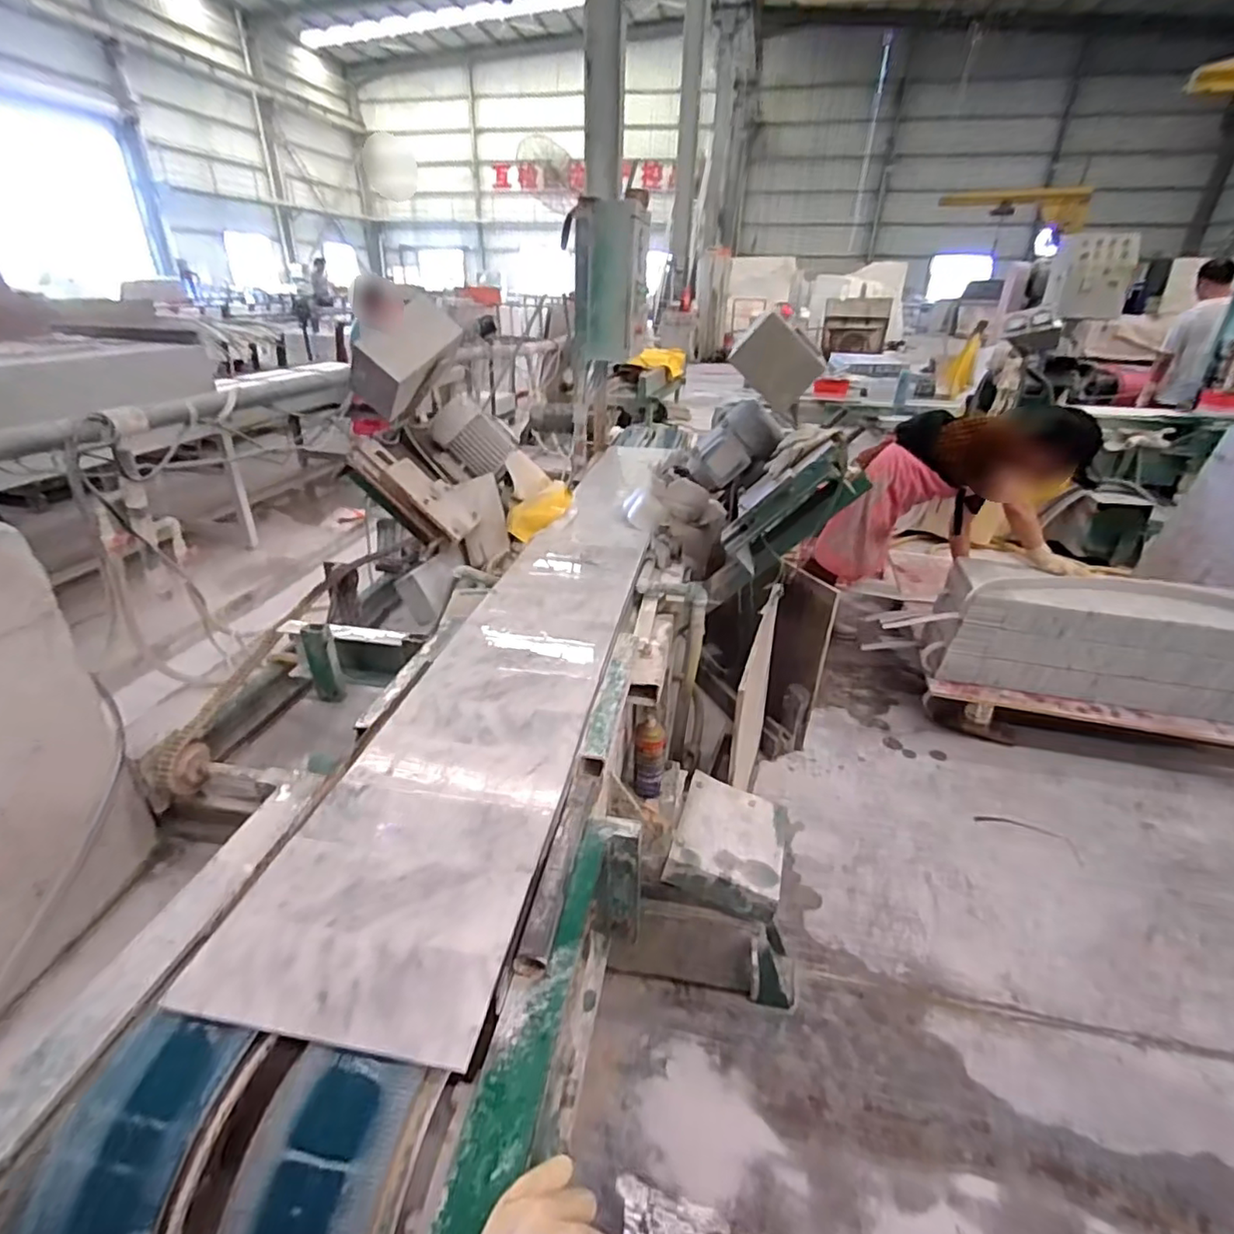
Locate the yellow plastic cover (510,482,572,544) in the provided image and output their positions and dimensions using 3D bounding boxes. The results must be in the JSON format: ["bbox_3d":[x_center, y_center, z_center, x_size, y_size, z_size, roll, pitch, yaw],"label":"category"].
[{"bbox_3d":[-0.202,-0.292,1.666,0.222,0.079,0.066,-40,43,-17],"label":"yellow plastic cover"}]

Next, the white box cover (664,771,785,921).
[{"bbox_3d":[0.234,0.458,1.258,0.217,0.061,0.269,15,32,12],"label":"white box cover"}]

